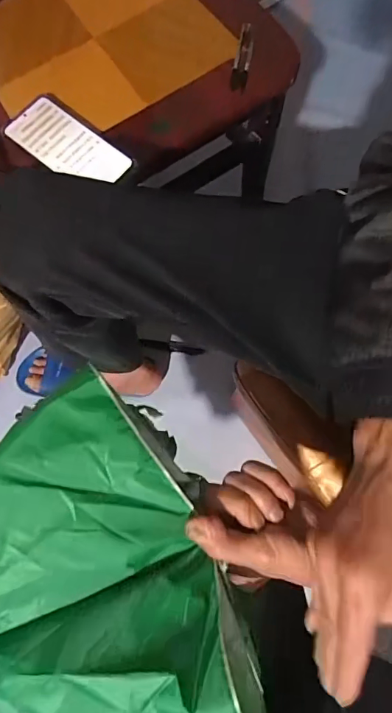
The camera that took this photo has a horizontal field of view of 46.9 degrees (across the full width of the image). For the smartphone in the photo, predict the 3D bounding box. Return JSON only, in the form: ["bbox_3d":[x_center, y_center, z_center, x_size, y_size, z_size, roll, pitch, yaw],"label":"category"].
[{"bbox_3d":[-0.152,-0.257,0.542,0.157,0.009,0.075,37,78,9],"label":"smartphone"}]

